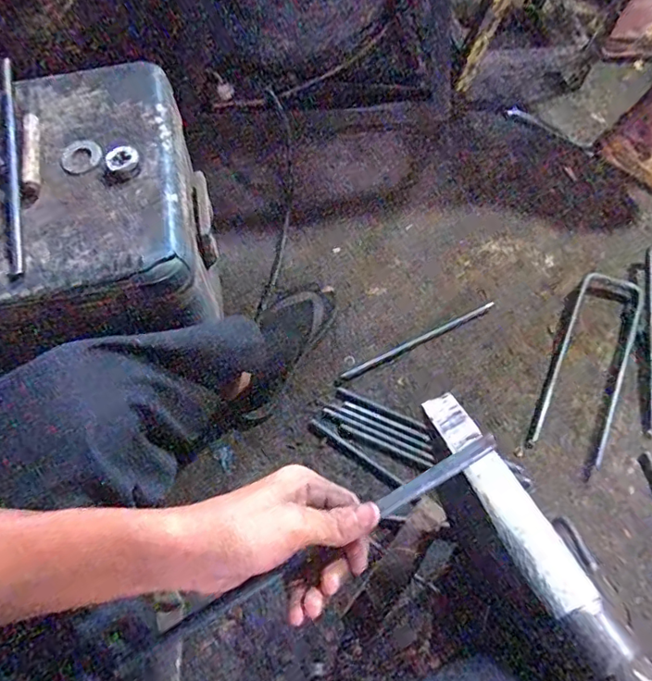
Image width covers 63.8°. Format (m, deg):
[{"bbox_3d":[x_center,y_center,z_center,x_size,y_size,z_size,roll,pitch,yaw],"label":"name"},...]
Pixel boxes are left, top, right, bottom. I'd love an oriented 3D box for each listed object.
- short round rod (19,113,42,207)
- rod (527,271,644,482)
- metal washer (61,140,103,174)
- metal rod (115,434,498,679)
[{"bbox_3d":[-0.319,-0.196,0.563,0.019,0.015,0.106,-5,79,-4],"label":"short round rod"},{"bbox_3d":[0.450,0.034,0.891,0.110,0.015,0.386,25,66,10],"label":"rod"},{"bbox_3d":[-0.272,-0.204,0.582,0.044,0.006,0.043,-17,64,-11],"label":"metal washer"},{"bbox_3d":[-0.012,0.146,0.357,0.290,0.008,0.013,-34,68,7],"label":"metal rod"}]

